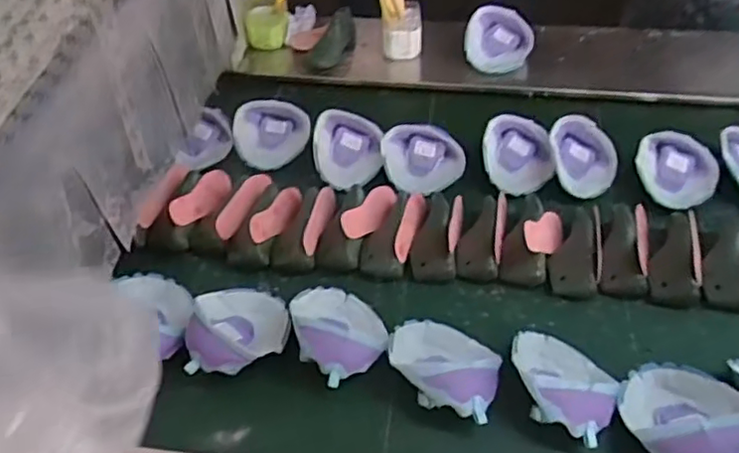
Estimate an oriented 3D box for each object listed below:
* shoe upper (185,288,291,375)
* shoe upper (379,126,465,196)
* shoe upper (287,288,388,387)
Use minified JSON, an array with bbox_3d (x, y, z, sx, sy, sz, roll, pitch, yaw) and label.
[{"bbox_3d":[-0.172,0.127,0.854,0.128,0.050,0.144,0,45,1],"label":"shoe upper"},{"bbox_3d":[0.090,-0.117,1.076,0.137,0.043,0.124,-2,81,6],"label":"shoe upper"},{"bbox_3d":[-0.040,0.127,0.846,0.119,0.065,0.156,-12,46,-11],"label":"shoe upper"}]

